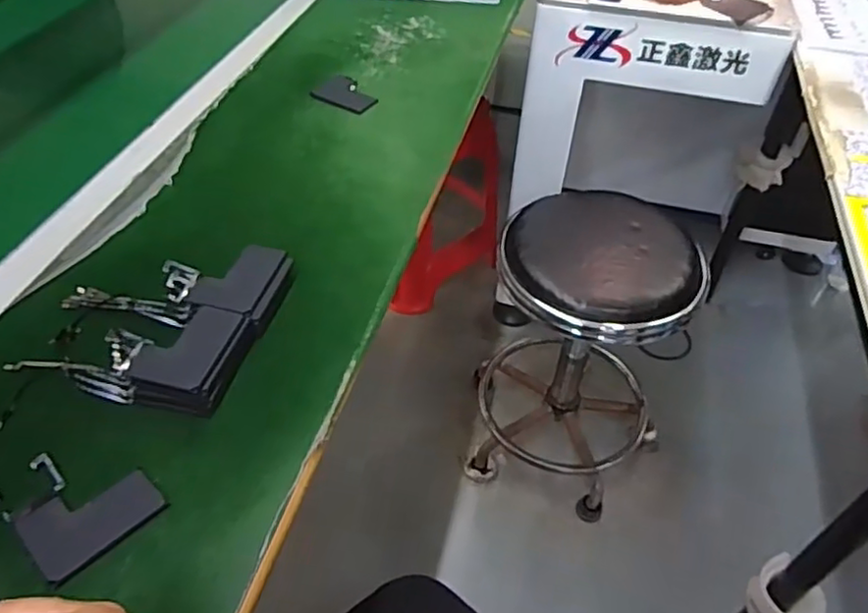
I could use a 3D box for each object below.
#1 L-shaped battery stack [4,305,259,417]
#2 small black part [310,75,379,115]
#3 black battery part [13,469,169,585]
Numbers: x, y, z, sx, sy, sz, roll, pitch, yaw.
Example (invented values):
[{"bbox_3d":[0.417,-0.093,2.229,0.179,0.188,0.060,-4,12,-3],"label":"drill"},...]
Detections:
[{"bbox_3d":[-0.225,0.030,0.495,0.151,0.031,0.091,15,48,11],"label":"L-shaped battery stack"},{"bbox_3d":[-0.106,-0.264,0.793,0.080,0.004,0.068,24,50,18],"label":"small black part"},{"bbox_3d":[-0.221,0.132,0.415,0.057,0.007,0.075,35,54,26],"label":"black battery part"}]

